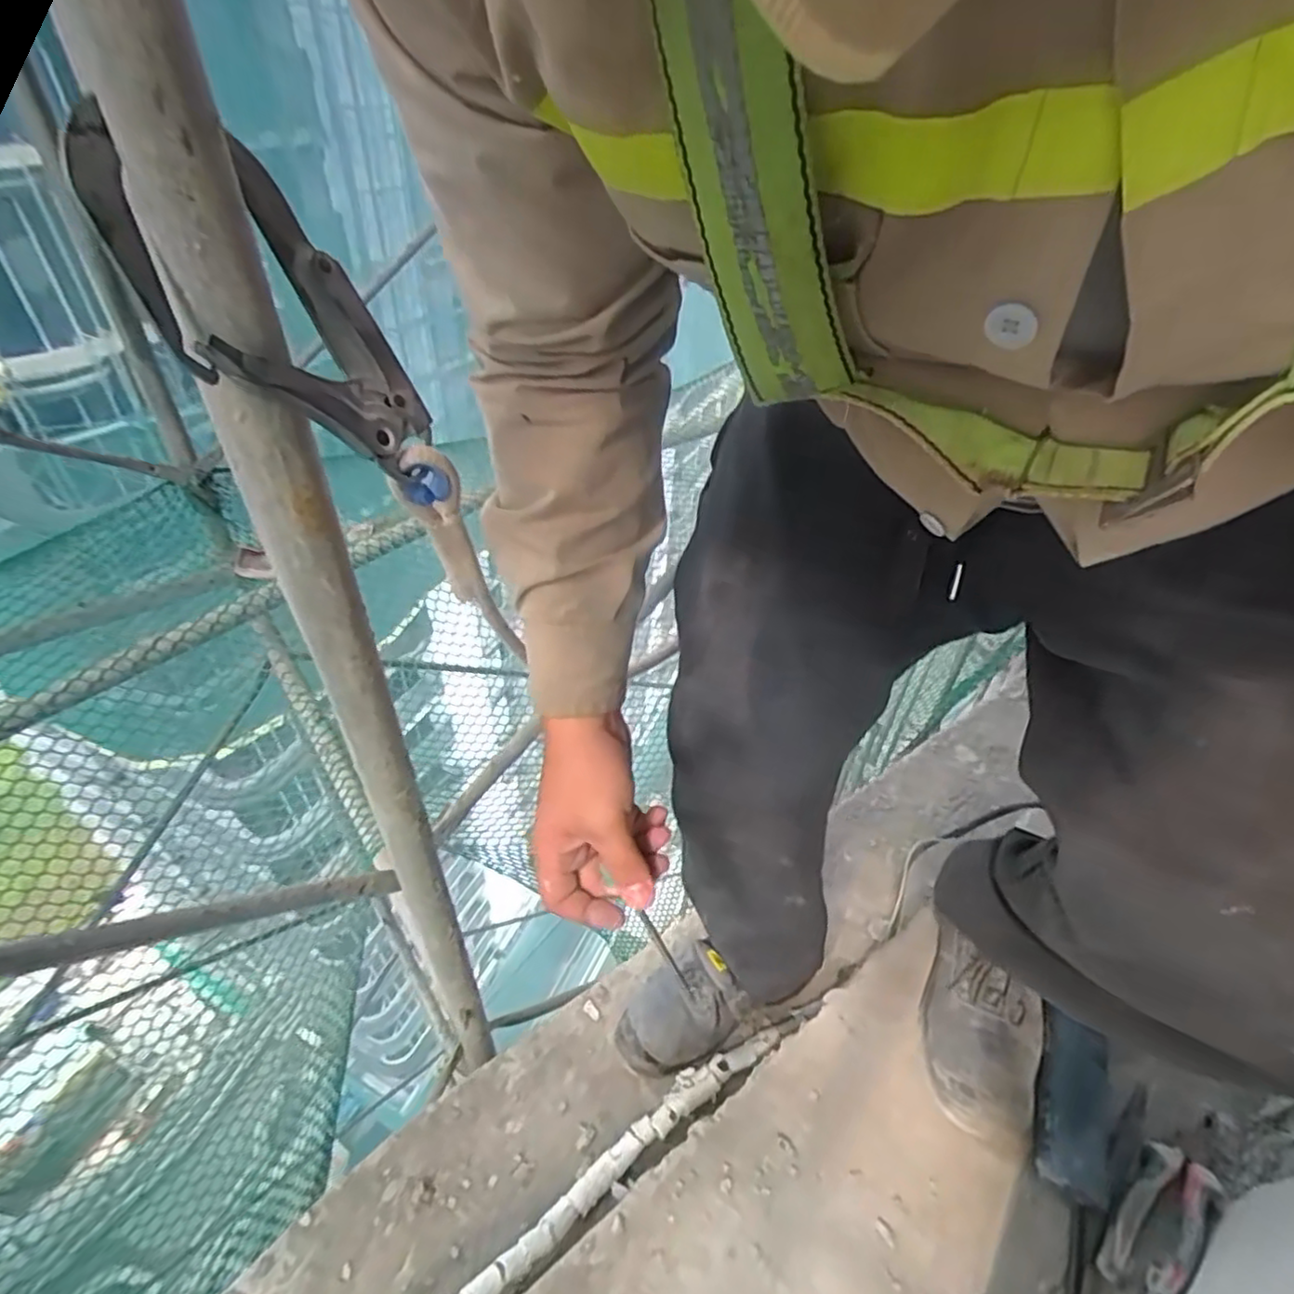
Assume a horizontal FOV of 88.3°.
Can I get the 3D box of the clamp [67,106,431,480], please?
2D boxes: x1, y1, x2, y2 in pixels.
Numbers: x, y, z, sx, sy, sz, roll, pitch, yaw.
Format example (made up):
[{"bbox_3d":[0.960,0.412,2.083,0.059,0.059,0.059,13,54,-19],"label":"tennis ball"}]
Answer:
[{"bbox_3d":[-0.191,-0.168,0.342,0.015,0.186,0.108,-5,41,35],"label":"clamp"}]

